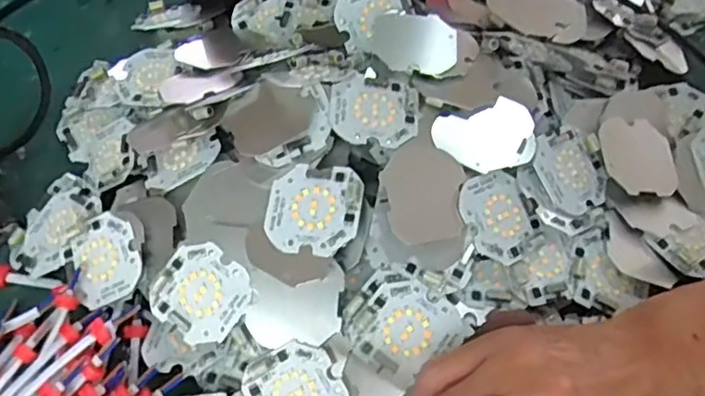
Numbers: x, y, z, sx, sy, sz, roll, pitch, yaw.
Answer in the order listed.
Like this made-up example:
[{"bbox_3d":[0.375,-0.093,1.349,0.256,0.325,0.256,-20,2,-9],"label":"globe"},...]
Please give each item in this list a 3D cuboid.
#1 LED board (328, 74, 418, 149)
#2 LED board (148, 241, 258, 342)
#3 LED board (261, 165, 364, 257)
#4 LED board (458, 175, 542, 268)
[{"bbox_3d":[0.011,-0.046,0.332,0.046,0.008,0.043,-1,62,4],"label":"LED board"},{"bbox_3d":[-0.077,0.048,0.317,0.046,0.004,0.044,37,89,10],"label":"LED board"},{"bbox_3d":[-0.020,0.006,0.315,0.047,0.004,0.045,5,71,12],"label":"LED board"},{"bbox_3d":[0.076,0.010,0.321,0.040,0.004,0.045,-24,84,-27],"label":"LED board"}]

